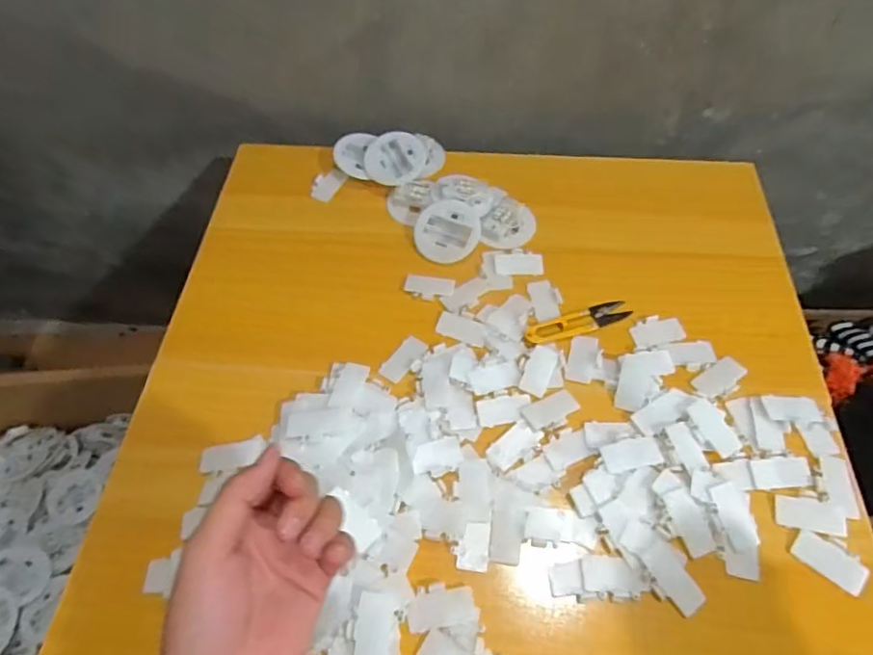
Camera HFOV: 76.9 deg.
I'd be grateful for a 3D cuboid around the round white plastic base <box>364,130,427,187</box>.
[{"bbox_3d":[-0.047,-0.191,0.611,0.065,0.012,0.072,-12,59,-6],"label":"round white plastic base"}]

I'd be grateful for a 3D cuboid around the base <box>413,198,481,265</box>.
[{"bbox_3d":[0.010,-0.099,0.563,0.069,0.012,0.069,-3,76,13],"label":"base"}]

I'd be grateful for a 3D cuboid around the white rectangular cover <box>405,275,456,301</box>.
[{"bbox_3d":[-0.007,-0.039,0.537,0.047,0.004,0.027,9,59,7],"label":"white rectangular cover"}]

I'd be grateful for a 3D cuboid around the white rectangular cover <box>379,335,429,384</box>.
[{"bbox_3d":[-0.030,0.029,0.498,0.024,0.004,0.048,33,64,20],"label":"white rectangular cover"}]

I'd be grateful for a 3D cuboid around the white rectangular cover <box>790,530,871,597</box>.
[{"bbox_3d":[0.286,0.170,0.400,0.048,0.006,0.025,33,64,20],"label":"white rectangular cover"}]

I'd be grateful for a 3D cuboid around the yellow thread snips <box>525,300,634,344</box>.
[{"bbox_3d":[0.132,-0.006,0.511,0.103,0.004,0.024,-18,60,-10],"label":"yellow thread snips"}]

